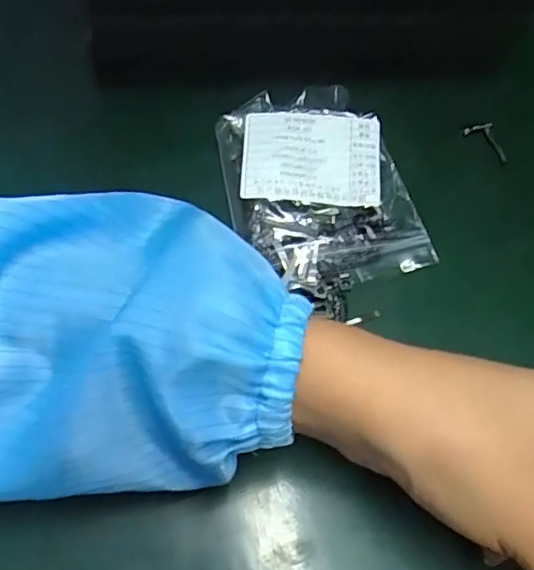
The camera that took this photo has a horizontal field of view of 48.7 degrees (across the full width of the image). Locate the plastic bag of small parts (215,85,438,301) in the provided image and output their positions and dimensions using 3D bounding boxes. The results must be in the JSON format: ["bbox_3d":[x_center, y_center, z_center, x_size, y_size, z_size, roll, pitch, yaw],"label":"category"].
[{"bbox_3d":[0.025,-0.052,0.301,0.087,0.027,0.110,-17,63,-14],"label":"plastic bag of small parts"}]

